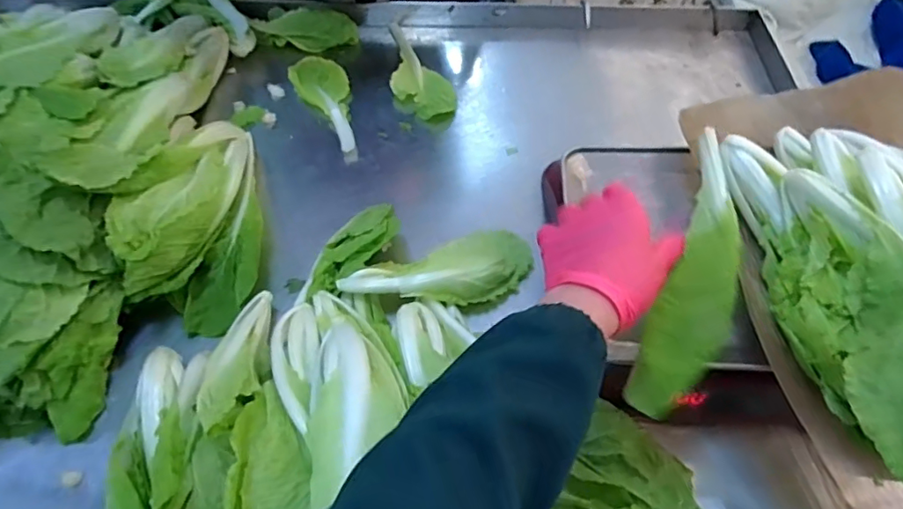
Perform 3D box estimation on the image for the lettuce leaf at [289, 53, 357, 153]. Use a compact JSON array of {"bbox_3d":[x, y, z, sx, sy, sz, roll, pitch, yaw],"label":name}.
[{"bbox_3d":[-0.182,-0.226,0.800,0.078,0.024,0.193,-19,57,-12],"label":"lettuce leaf"}]

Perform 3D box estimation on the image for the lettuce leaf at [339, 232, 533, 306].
[{"bbox_3d":[-0.011,0.024,0.601,0.216,0.038,0.083,-16,57,-10],"label":"lettuce leaf"}]

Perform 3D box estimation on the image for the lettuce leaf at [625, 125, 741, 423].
[{"bbox_3d":[0.202,0.005,0.439,0.052,0.030,0.272,20,60,14],"label":"lettuce leaf"}]

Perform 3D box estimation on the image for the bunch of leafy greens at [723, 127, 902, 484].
[{"bbox_3d":[0.334,0.022,0.396,0.169,0.078,0.331,-10,56,-7],"label":"bunch of leafy greens"}]

